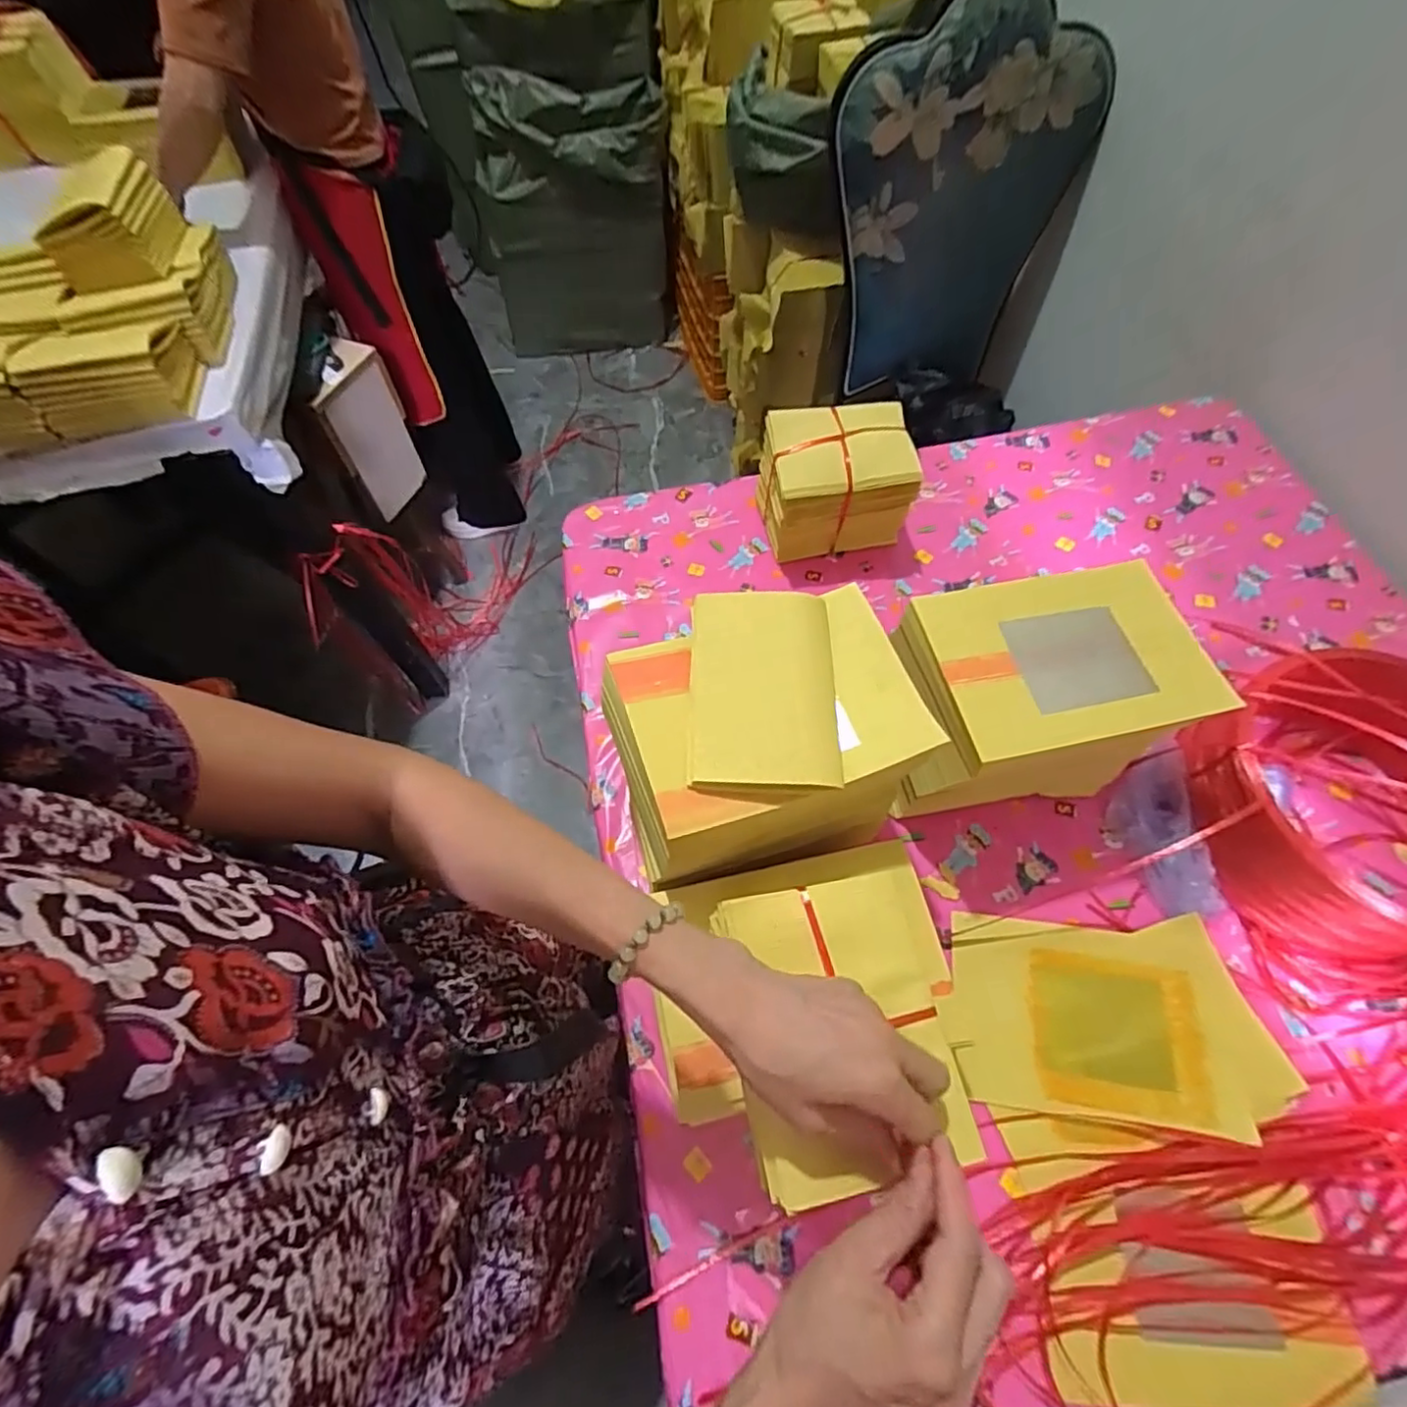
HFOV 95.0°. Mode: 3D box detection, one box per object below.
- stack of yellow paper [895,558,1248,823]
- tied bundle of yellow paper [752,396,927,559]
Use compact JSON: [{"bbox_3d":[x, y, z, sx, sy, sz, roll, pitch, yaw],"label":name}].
[{"bbox_3d":[0.300,-0.003,0.620,0.240,0.182,0.169,-7,62,-3],"label":"stack of yellow paper"},{"bbox_3d":[0.161,-0.272,0.800,0.164,0.153,0.115,-8,62,-3],"label":"tied bundle of yellow paper"}]

